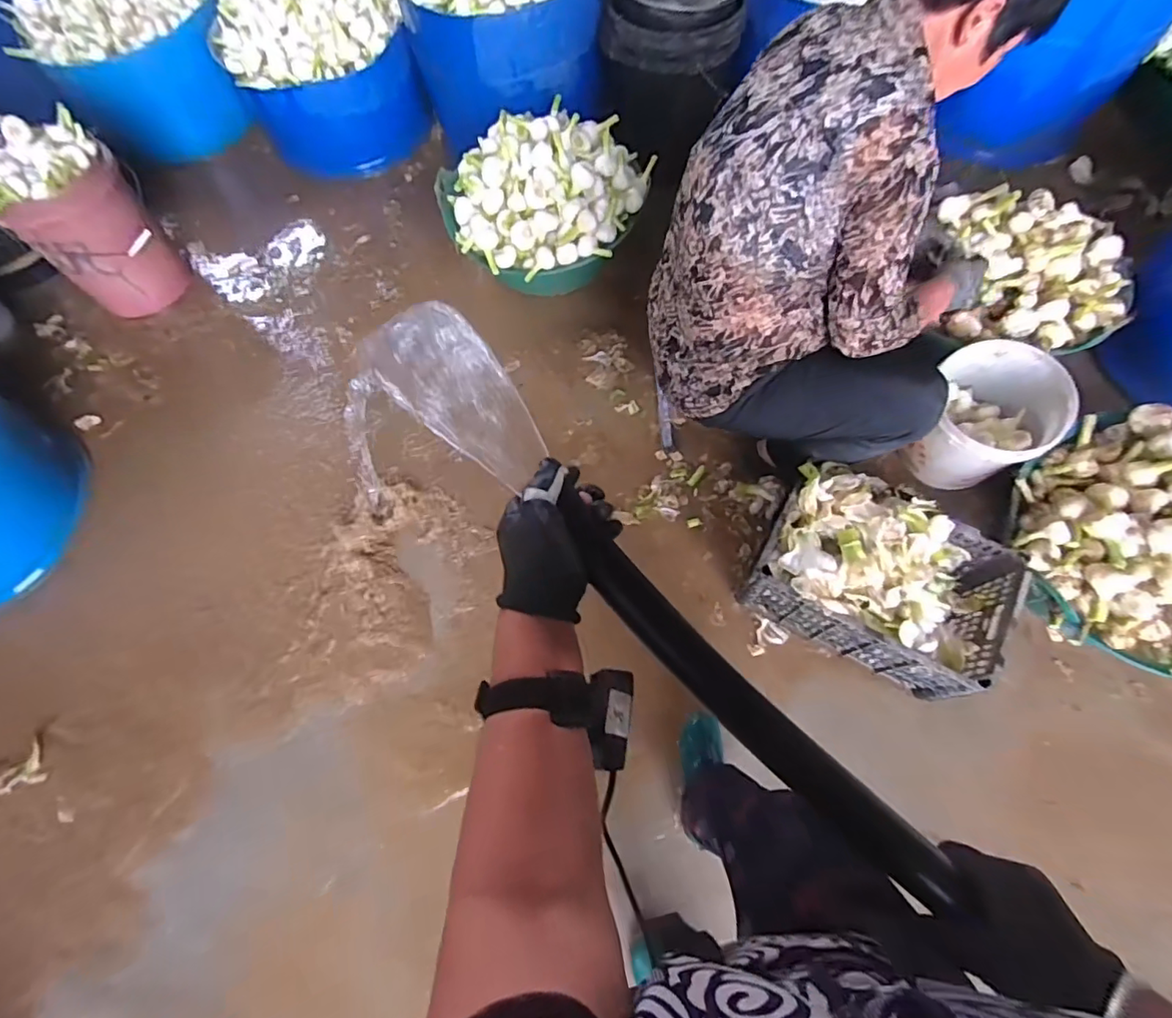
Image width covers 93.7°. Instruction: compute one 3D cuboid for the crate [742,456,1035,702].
[{"bbox_3d":[0.596,0.144,1.128,0.460,0.242,0.320,28,71,12],"label":"crate"}]

